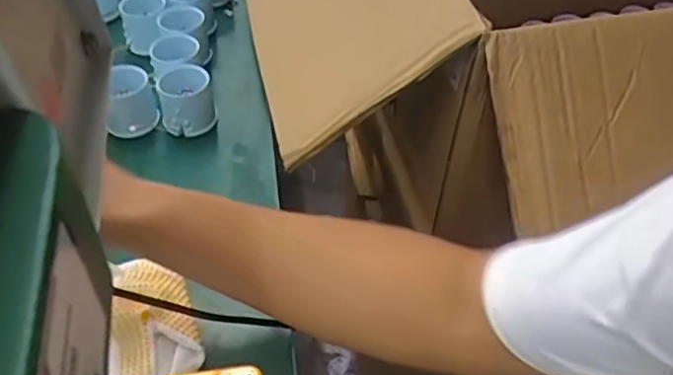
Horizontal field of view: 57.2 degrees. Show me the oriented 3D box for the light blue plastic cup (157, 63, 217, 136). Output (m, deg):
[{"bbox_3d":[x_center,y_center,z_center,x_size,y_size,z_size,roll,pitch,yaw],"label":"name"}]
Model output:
[{"bbox_3d":[-0.153,-0.090,0.627,0.054,0.050,0.055,-1,47,1],"label":"light blue plastic cup"}]

